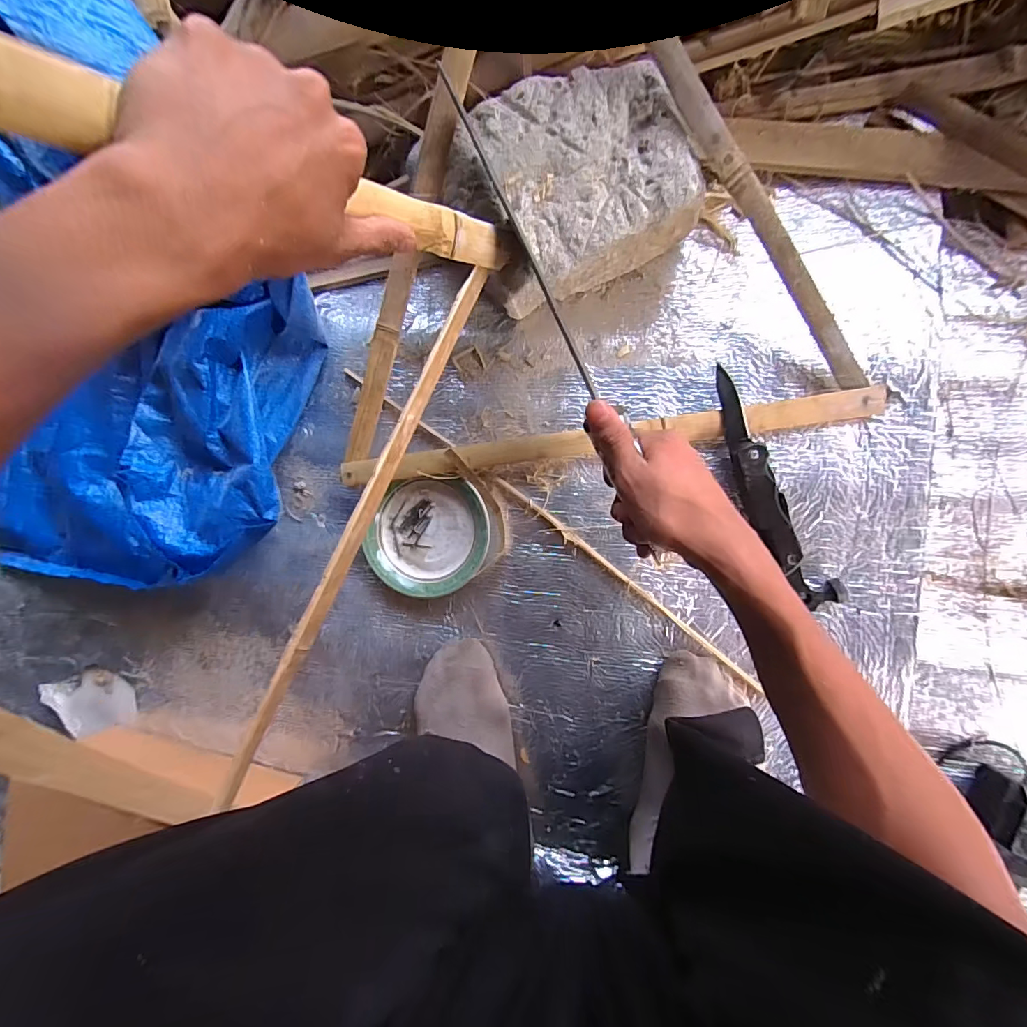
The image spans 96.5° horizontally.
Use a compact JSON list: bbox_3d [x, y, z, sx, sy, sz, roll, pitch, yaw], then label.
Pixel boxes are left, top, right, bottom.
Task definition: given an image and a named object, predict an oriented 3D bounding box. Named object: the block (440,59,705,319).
[{"bbox_3d":[0.043,-0.286,0.417,0.190,0.087,0.151,-26,86,9],"label":"block"}]

